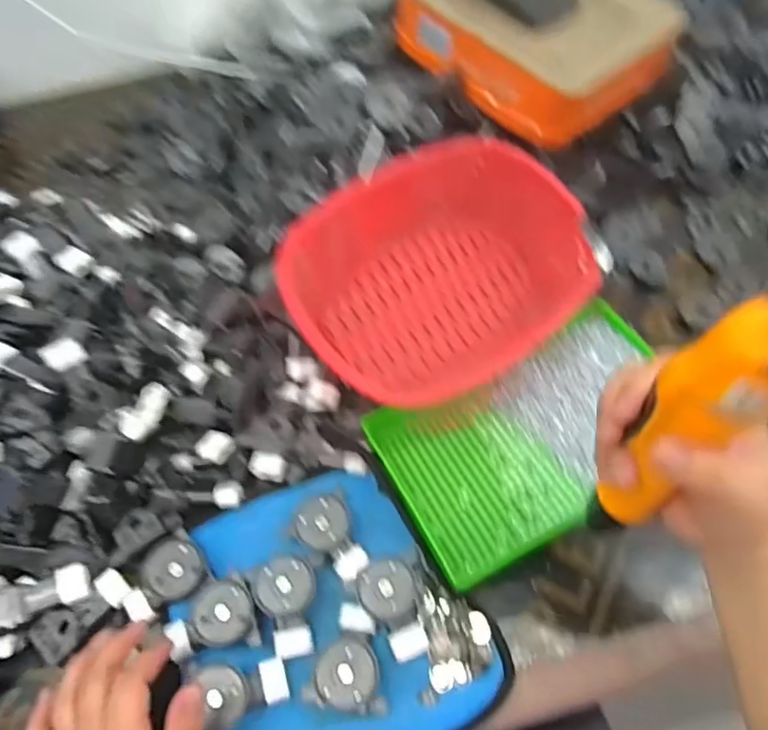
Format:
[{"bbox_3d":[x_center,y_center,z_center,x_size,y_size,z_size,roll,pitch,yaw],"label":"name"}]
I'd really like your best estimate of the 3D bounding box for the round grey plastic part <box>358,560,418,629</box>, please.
[{"bbox_3d":[0.003,0.161,0.405,0.039,0.015,0.043,-8,58,-1],"label":"round grey plastic part"}]

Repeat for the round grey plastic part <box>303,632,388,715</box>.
[{"bbox_3d":[-0.023,0.203,0.382,0.050,0.018,0.044,5,58,7],"label":"round grey plastic part"}]

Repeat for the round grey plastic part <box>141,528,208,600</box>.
[{"bbox_3d":[-0.155,0.148,0.423,0.041,0.014,0.047,-33,61,-16],"label":"round grey plastic part"}]

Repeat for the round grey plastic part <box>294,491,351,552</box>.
[{"bbox_3d":[-0.046,0.118,0.433,0.040,0.009,0.040,-2,58,3],"label":"round grey plastic part"}]

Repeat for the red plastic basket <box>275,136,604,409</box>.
[{"bbox_3d":[0.052,-0.078,0.494,0.275,0.091,0.196,-34,67,-17],"label":"red plastic basket"}]

